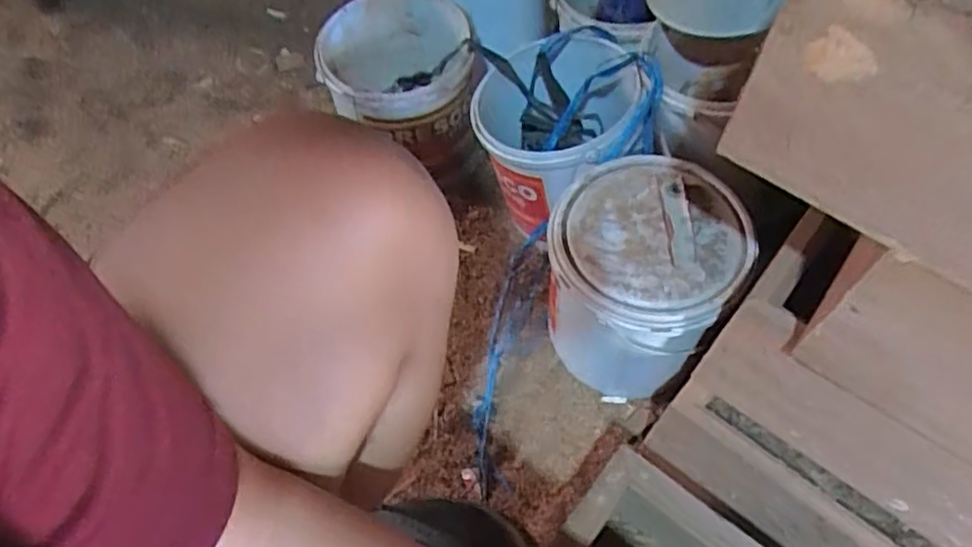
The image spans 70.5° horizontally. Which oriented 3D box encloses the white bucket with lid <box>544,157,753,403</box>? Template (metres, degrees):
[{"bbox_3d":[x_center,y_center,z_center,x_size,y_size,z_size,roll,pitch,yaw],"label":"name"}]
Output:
[{"bbox_3d":[0.142,0.014,0.669,0.156,0.216,0.161,-1,58,1],"label":"white bucket with lid"}]

